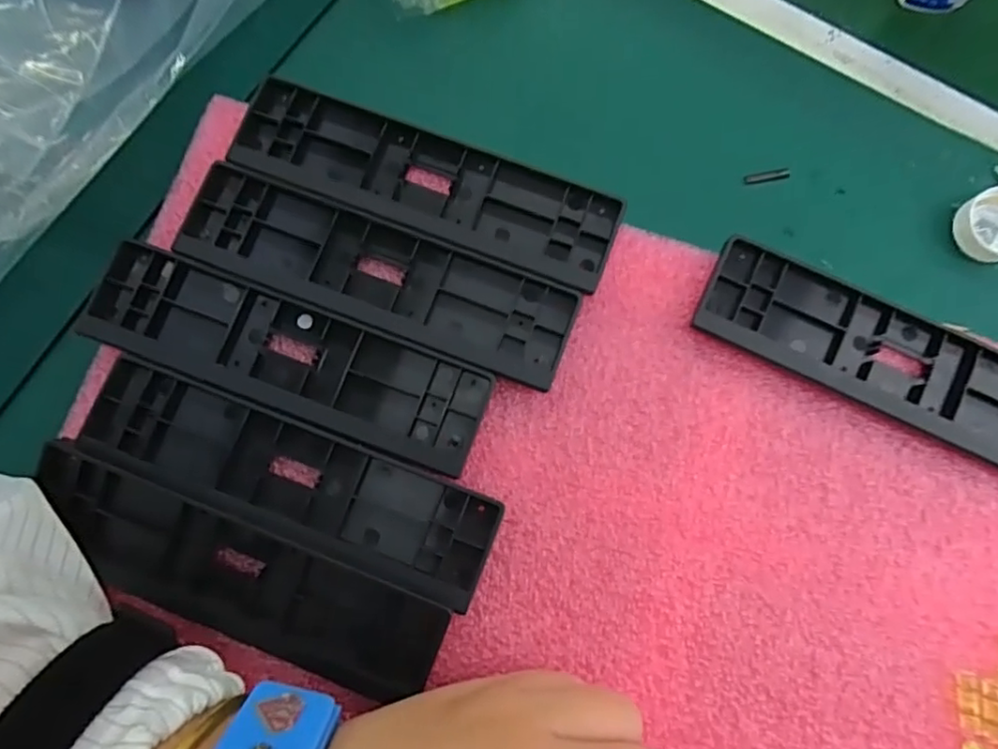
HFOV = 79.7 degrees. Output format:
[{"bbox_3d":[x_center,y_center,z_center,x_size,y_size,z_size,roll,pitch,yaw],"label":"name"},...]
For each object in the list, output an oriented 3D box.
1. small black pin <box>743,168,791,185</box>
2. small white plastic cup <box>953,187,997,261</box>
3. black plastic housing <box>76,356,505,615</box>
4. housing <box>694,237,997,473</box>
[{"bbox_3d":[0.122,-0.090,0.271,0.021,0.004,0.005,-9,81,-2],"label":"small black pin"},{"bbox_3d":[0.219,-0.066,0.263,0.031,0.012,0.030,0,81,0],"label":"small white plastic cup"},{"bbox_3d":[-0.078,0.038,0.224,0.158,0.009,0.041,22,81,3],"label":"black plastic housing"},{"bbox_3d":[0.157,-0.004,0.235,0.158,0.009,0.044,25,81,4],"label":"housing"}]

